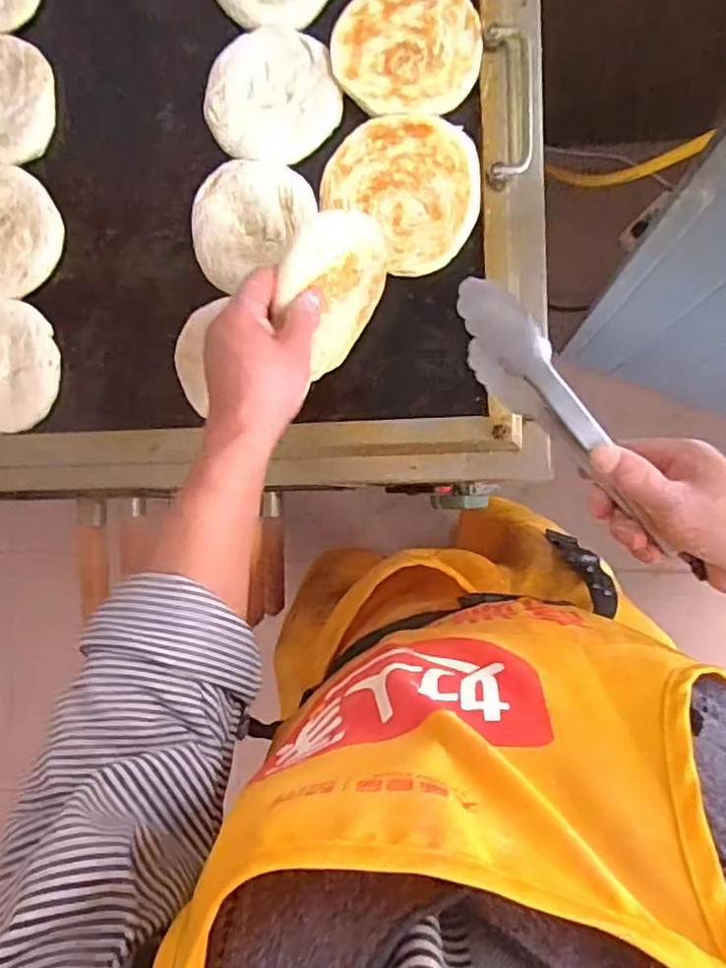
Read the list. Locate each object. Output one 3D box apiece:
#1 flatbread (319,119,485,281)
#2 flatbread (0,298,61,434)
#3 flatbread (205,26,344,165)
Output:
[{"bbox_3d":[0.033,-0.254,0.560,0.135,0.011,0.132,1,90,8],"label":"flatbread"},{"bbox_3d":[-0.360,-0.116,0.626,0.120,0.015,0.125,1,90,8],"label":"flatbread"},{"bbox_3d":[-0.084,-0.352,0.578,0.114,0.014,0.117,0,90,8],"label":"flatbread"}]

